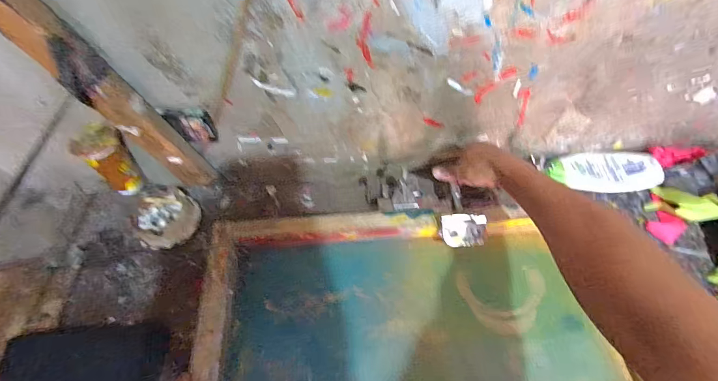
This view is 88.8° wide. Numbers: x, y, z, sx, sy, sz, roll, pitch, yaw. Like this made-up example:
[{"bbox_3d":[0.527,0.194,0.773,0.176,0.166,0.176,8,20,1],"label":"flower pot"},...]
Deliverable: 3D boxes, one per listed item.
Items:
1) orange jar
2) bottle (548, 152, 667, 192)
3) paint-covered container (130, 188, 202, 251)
[{"bbox_3d":[-0.401,-0.048,0.596,0.057,0.107,0.066,36,62,25],"label":"orange jar"},{"bbox_3d":[0.382,-0.034,0.582,0.168,0.029,0.069,2,55,4],"label":"bottle"},{"bbox_3d":[-0.299,0.043,0.572,0.092,0.035,0.094,-1,54,2],"label":"paint-covered container"}]

